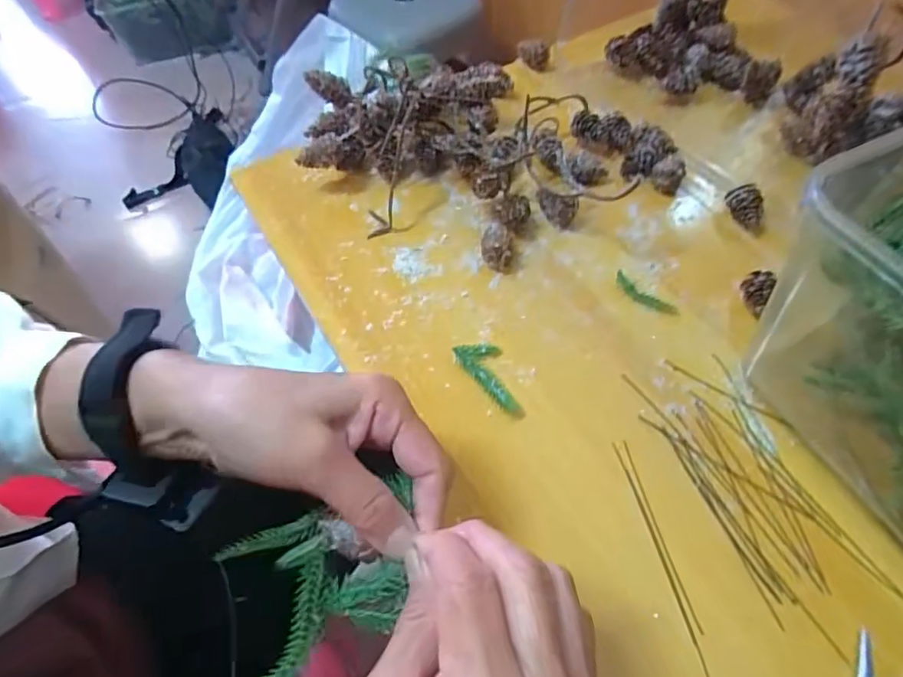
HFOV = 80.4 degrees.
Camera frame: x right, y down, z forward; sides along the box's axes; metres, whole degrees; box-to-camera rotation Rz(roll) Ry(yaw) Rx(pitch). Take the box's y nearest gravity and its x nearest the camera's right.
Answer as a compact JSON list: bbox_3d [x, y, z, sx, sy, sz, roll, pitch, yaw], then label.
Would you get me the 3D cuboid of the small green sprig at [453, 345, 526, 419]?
[{"bbox_3d":[0.023,0.027,0.333,0.030,0.007,0.055,-14,58,-5],"label":"small green sprig"}]

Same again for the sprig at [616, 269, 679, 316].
[{"bbox_3d":[0.130,-0.029,0.364,0.012,0.006,0.048,-39,64,-19],"label":"sprig"}]

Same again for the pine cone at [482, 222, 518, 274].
[{"bbox_3d":[0.035,-0.065,0.381,0.025,0.023,0.031,4,58,6],"label":"pine cone"}]

